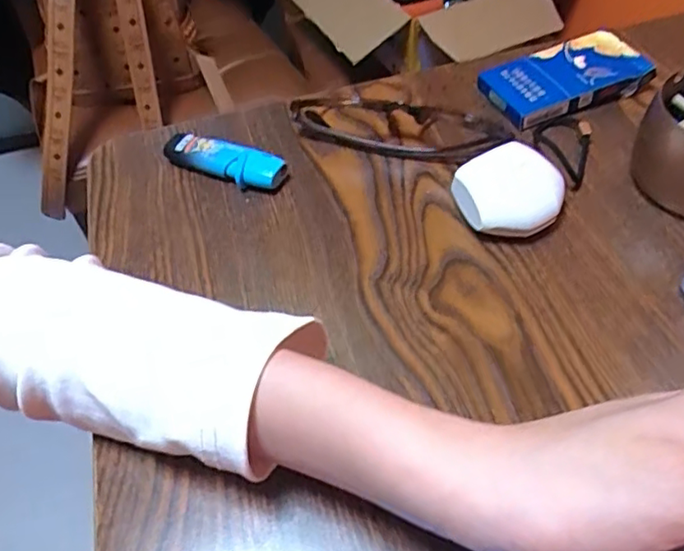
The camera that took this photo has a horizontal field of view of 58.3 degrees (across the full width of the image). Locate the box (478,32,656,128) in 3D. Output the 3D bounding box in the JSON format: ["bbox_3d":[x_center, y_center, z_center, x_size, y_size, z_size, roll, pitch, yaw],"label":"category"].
[{"bbox_3d":[0.151,-0.133,0.415,0.101,0.021,0.056,-16,51,-9],"label":"box"}]

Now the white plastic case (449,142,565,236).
[{"bbox_3d":[0.093,-0.045,0.342,0.053,0.030,0.048,-19,51,-11],"label":"white plastic case"}]

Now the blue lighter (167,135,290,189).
[{"bbox_3d":[-0.076,-0.073,0.390,0.087,0.018,0.021,22,55,21],"label":"blue lighter"}]

